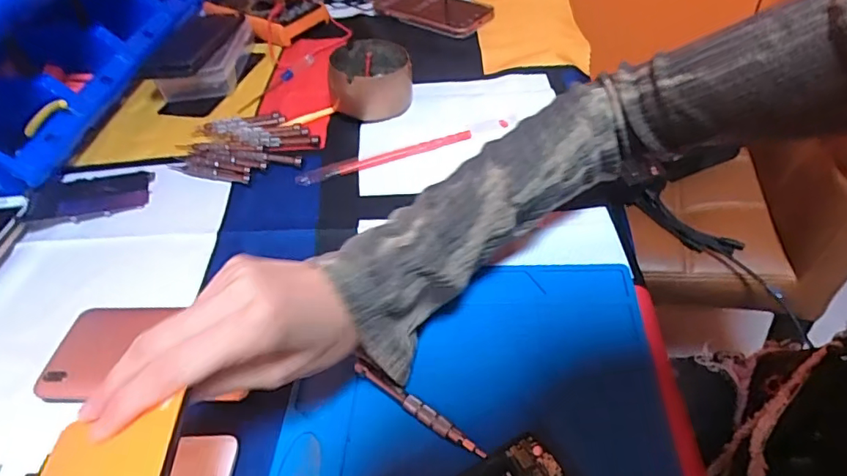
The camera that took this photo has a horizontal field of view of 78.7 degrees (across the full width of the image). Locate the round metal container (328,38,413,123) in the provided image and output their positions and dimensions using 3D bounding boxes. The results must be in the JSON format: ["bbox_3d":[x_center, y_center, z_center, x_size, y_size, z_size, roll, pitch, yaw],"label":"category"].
[{"bbox_3d":[-0.055,-0.166,0.545,0.085,0.059,0.075,-9,46,-2],"label":"round metal container"}]

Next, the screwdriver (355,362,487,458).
[{"bbox_3d":[-0.004,0.102,0.311,0.095,0.009,0.009,27,55,29],"label":"screwdriver"}]

